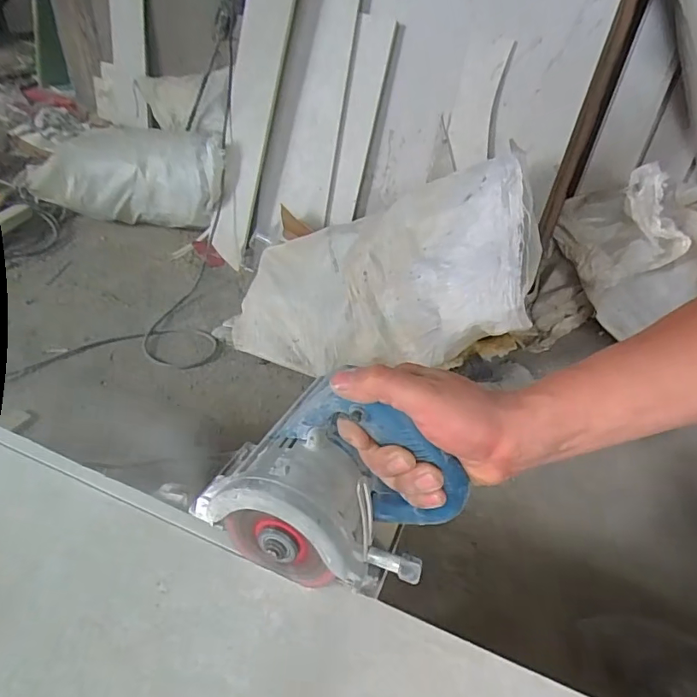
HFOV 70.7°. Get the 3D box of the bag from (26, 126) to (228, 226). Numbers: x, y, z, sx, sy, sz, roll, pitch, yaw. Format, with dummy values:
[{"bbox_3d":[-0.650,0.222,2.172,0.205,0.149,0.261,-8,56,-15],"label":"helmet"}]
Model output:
[{"bbox_3d":[-0.572,-0.470,1.336,0.575,0.227,0.280,11,38,7],"label":"bag"}]

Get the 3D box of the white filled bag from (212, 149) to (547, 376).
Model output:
[{"bbox_3d":[0.055,-0.109,0.999,0.655,0.293,0.285,-13,27,31],"label":"white filled bag"}]

